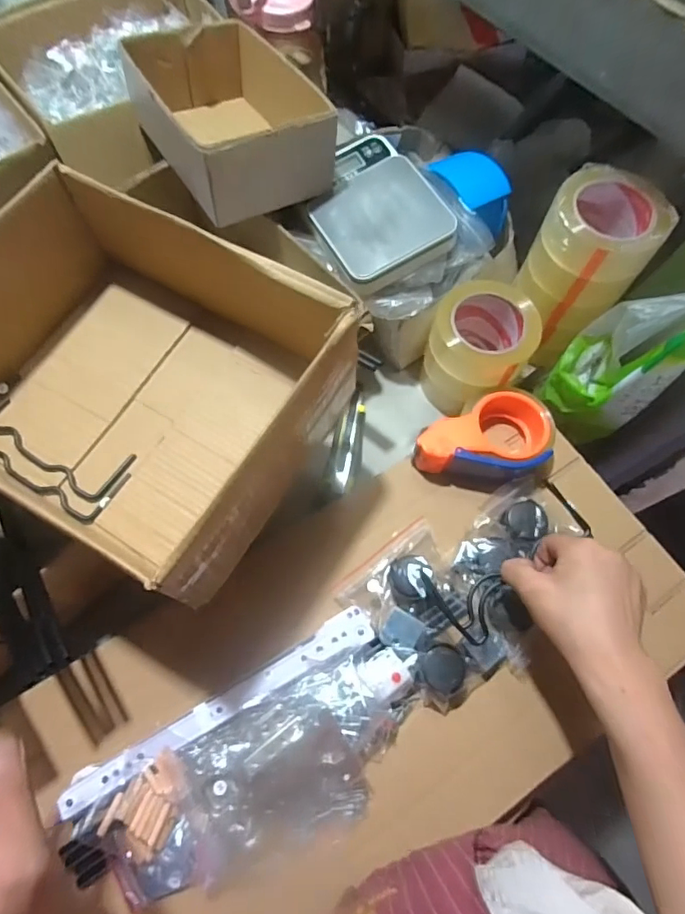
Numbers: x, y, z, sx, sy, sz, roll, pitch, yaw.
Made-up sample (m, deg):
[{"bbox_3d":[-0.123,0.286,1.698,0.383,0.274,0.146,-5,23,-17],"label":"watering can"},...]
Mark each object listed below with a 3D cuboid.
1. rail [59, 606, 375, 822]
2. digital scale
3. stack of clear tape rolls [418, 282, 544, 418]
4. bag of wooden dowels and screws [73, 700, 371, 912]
[{"bbox_3d":[-0.107,0.225,0.451,0.295,0.029,0.031,-26,71,-11],"label":"rail"},{"bbox_3d":[0.033,-0.309,0.612,0.144,0.037,0.199,-25,71,-11],"label":"digital scale"},{"bbox_3d":[0.158,-0.131,0.587,0.104,0.135,0.116,14,68,4],"label":"stack of clear tape rolls"},{"bbox_3d":[-0.093,0.288,0.414,0.219,0.051,0.115,-18,69,-8],"label":"bag of wooden dowels and screws"}]

